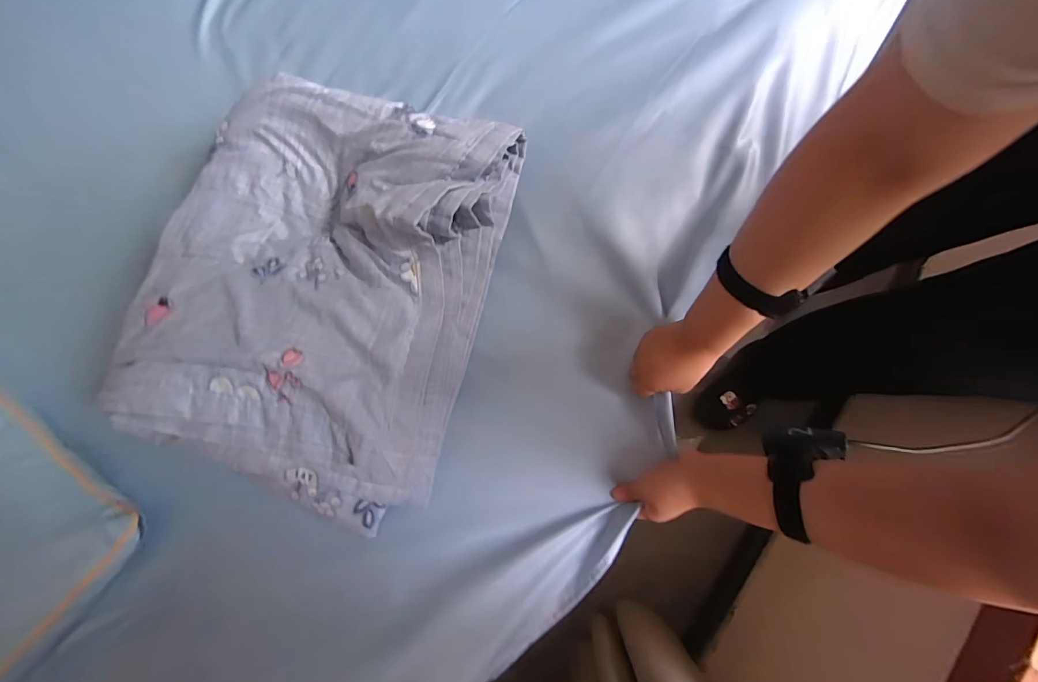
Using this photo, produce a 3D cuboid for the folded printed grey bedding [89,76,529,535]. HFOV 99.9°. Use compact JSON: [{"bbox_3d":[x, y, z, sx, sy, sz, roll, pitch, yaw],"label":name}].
[{"bbox_3d":[-0.253,-0.067,0.530,0.403,0.091,0.510,13,78,5],"label":"folded printed grey bedding"}]

